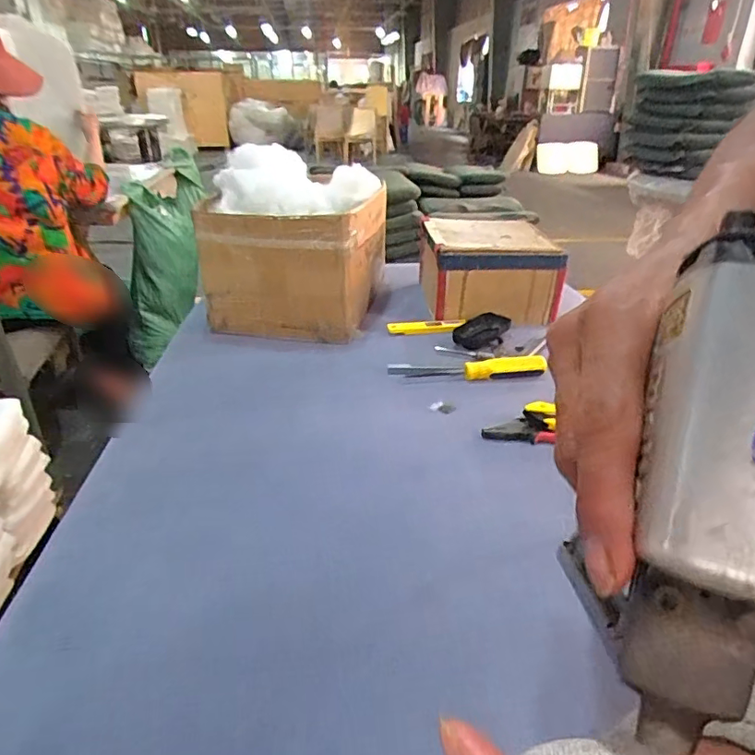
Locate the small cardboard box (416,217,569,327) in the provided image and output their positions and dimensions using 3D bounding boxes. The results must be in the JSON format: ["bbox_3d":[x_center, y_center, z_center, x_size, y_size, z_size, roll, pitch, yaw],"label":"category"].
[{"bbox_3d":[0.196,-0.194,0.970,0.218,0.128,0.208,-3,28,-5],"label":"small cardboard box"}]

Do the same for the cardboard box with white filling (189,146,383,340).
[{"bbox_3d":[-0.124,-0.221,0.923,0.247,0.265,0.274,6,29,11],"label":"cardboard box with white filling"}]

